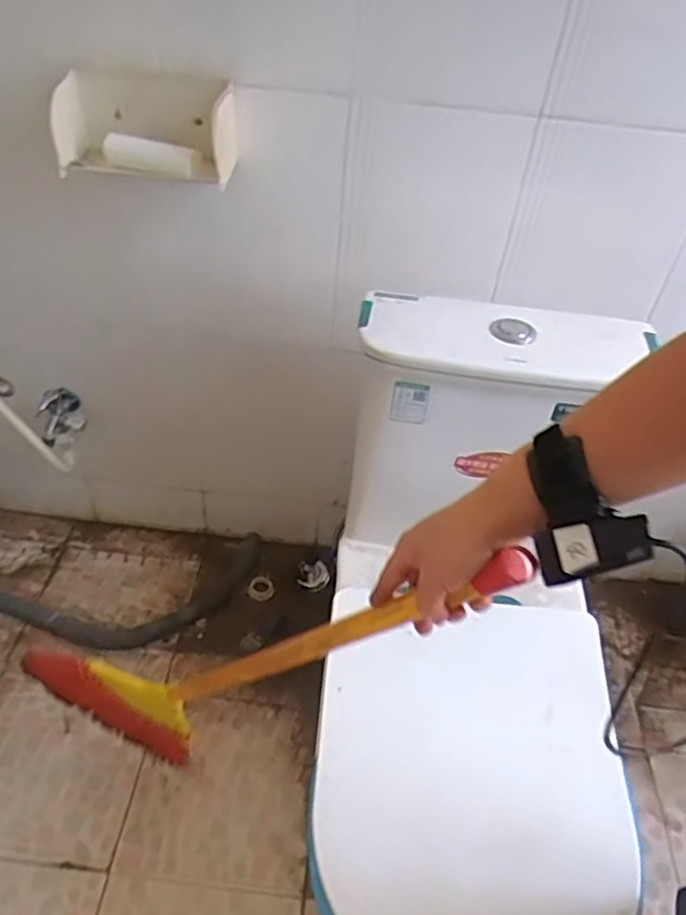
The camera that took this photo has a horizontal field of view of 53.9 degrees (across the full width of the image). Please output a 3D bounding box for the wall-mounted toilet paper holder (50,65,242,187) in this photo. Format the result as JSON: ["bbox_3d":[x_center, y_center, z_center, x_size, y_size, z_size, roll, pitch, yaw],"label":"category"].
[{"bbox_3d":[-0.255,-0.433,0.879,0.222,0.105,0.093,6,45,-1],"label":"wall-mounted toilet paper holder"}]

